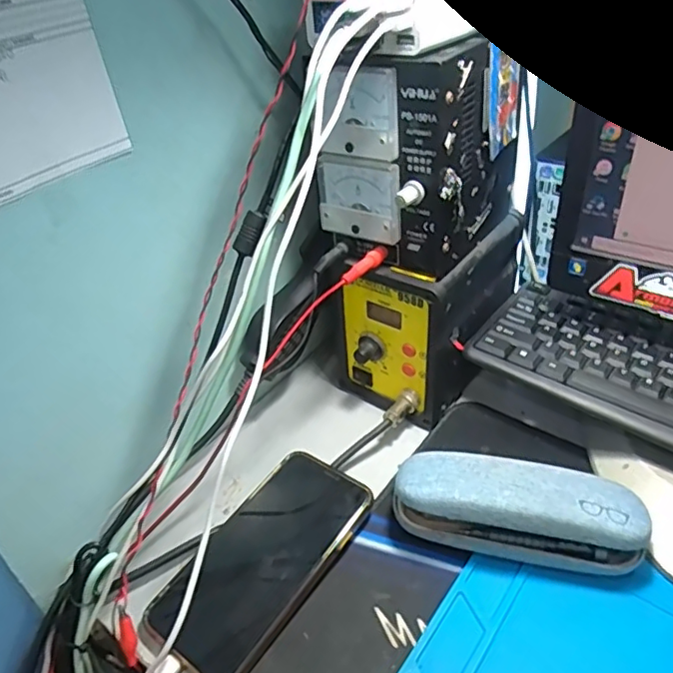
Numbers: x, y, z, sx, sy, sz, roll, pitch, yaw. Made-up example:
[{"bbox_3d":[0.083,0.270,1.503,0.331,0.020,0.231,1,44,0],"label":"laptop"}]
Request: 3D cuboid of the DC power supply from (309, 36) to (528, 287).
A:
[{"bbox_3d":[0.067,-0.137,0.428,0.097,0.146,0.139,24,46,33],"label":"DC power supply"}]

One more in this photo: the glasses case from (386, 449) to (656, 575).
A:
[{"bbox_3d":[0.120,0.114,0.386,0.154,0.052,0.062,5,39,16],"label":"glasses case"}]

